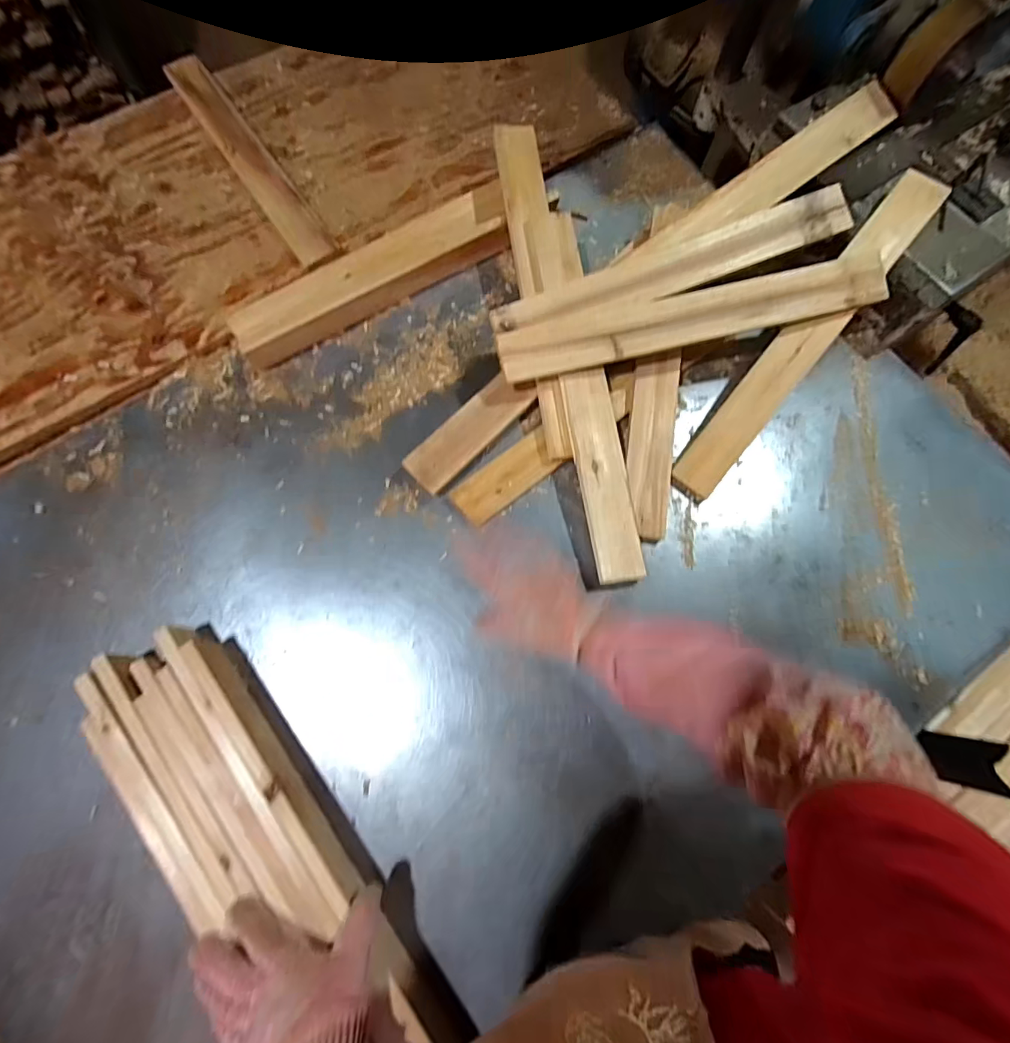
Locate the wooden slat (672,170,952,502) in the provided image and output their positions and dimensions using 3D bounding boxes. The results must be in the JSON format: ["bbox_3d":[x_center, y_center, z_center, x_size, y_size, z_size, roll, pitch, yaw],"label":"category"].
[{"bbox_3d":[0.395,-0.240,0.619,0.060,0.019,0.496,38,93,8],"label":"wooden slat"}]

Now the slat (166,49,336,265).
[{"bbox_3d":[-0.389,-0.554,0.708,0.059,0.022,0.421,-34,78,-10],"label":"slat"}]

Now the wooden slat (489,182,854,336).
[{"bbox_3d":[0.222,-0.331,0.609,0.486,0.026,0.063,-21,76,-7],"label":"wooden slat"}]

